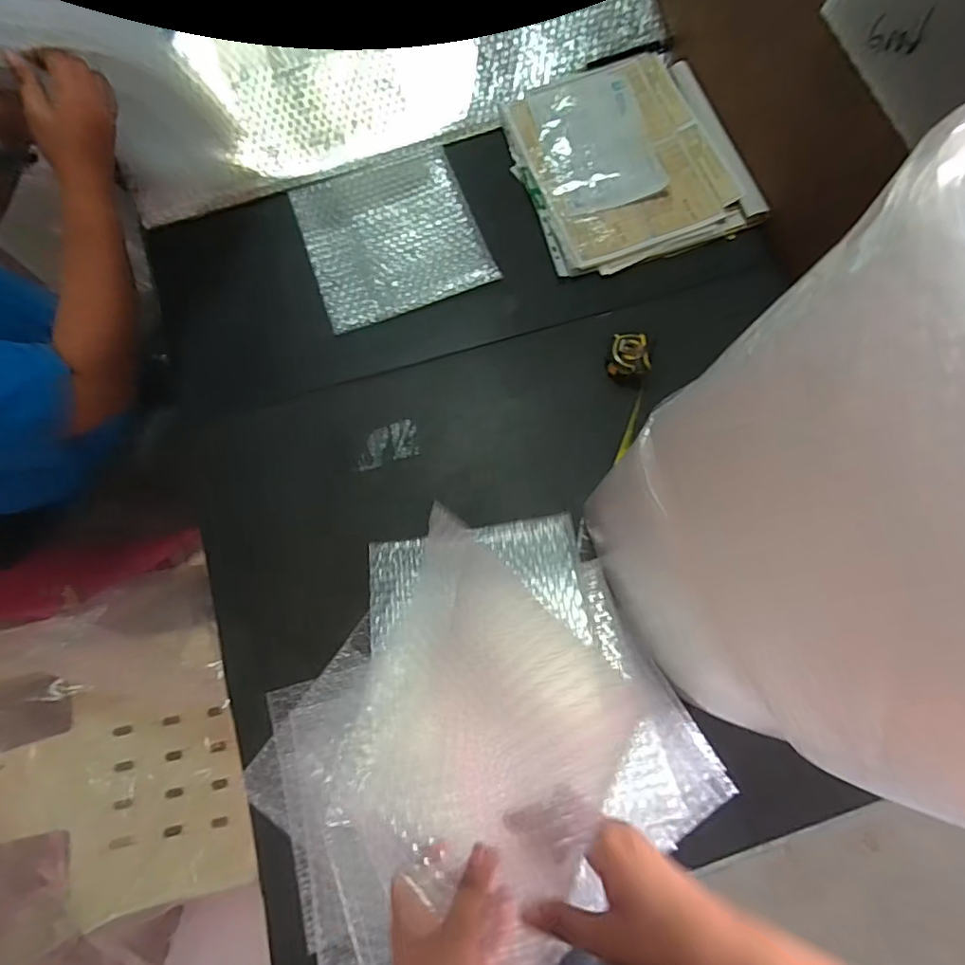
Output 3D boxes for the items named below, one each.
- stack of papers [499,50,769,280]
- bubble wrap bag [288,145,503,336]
[{"bbox_3d":[0.197,-0.455,0.768,0.282,0.028,0.317,-17,74,-3],"label":"stack of papers"},{"bbox_3d":[-0.128,-0.346,0.760,0.226,0.009,0.252,-20,72,-3],"label":"bubble wrap bag"}]

